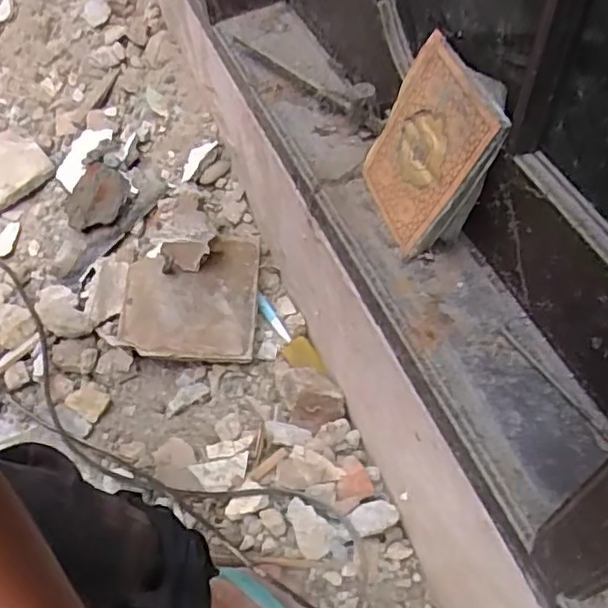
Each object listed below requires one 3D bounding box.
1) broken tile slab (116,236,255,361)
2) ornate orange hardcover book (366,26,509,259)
[{"bbox_3d":[-0.171,-0.012,0.951,0.194,0.029,0.188,3,66,0],"label":"broken tile slab"},{"bbox_3d":[0.112,-0.139,0.566,0.025,0.156,0.130,-1,52,-27],"label":"ornate orange hardcover book"}]

